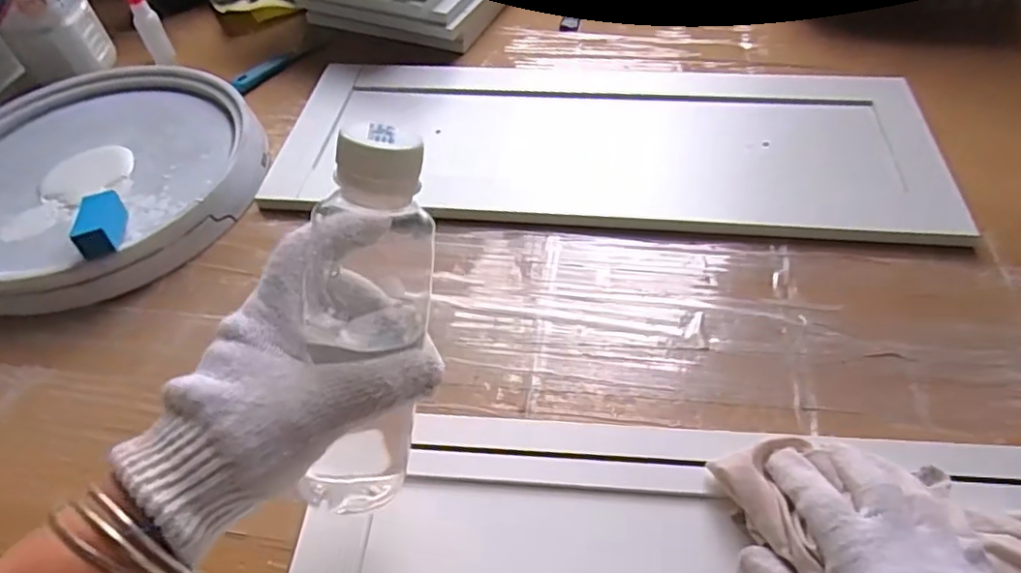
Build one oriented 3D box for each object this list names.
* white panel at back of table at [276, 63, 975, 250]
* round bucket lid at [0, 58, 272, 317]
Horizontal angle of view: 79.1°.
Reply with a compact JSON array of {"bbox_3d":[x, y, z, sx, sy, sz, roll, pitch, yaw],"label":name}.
[{"bbox_3d":[0.084,-0.140,0.593,0.589,0.023,0.223,4,53,6],"label":"white panel at back of table"},{"bbox_3d":[-0.391,-0.118,0.576,0.293,0.038,0.333,-27,54,-19],"label":"round bucket lid"}]

